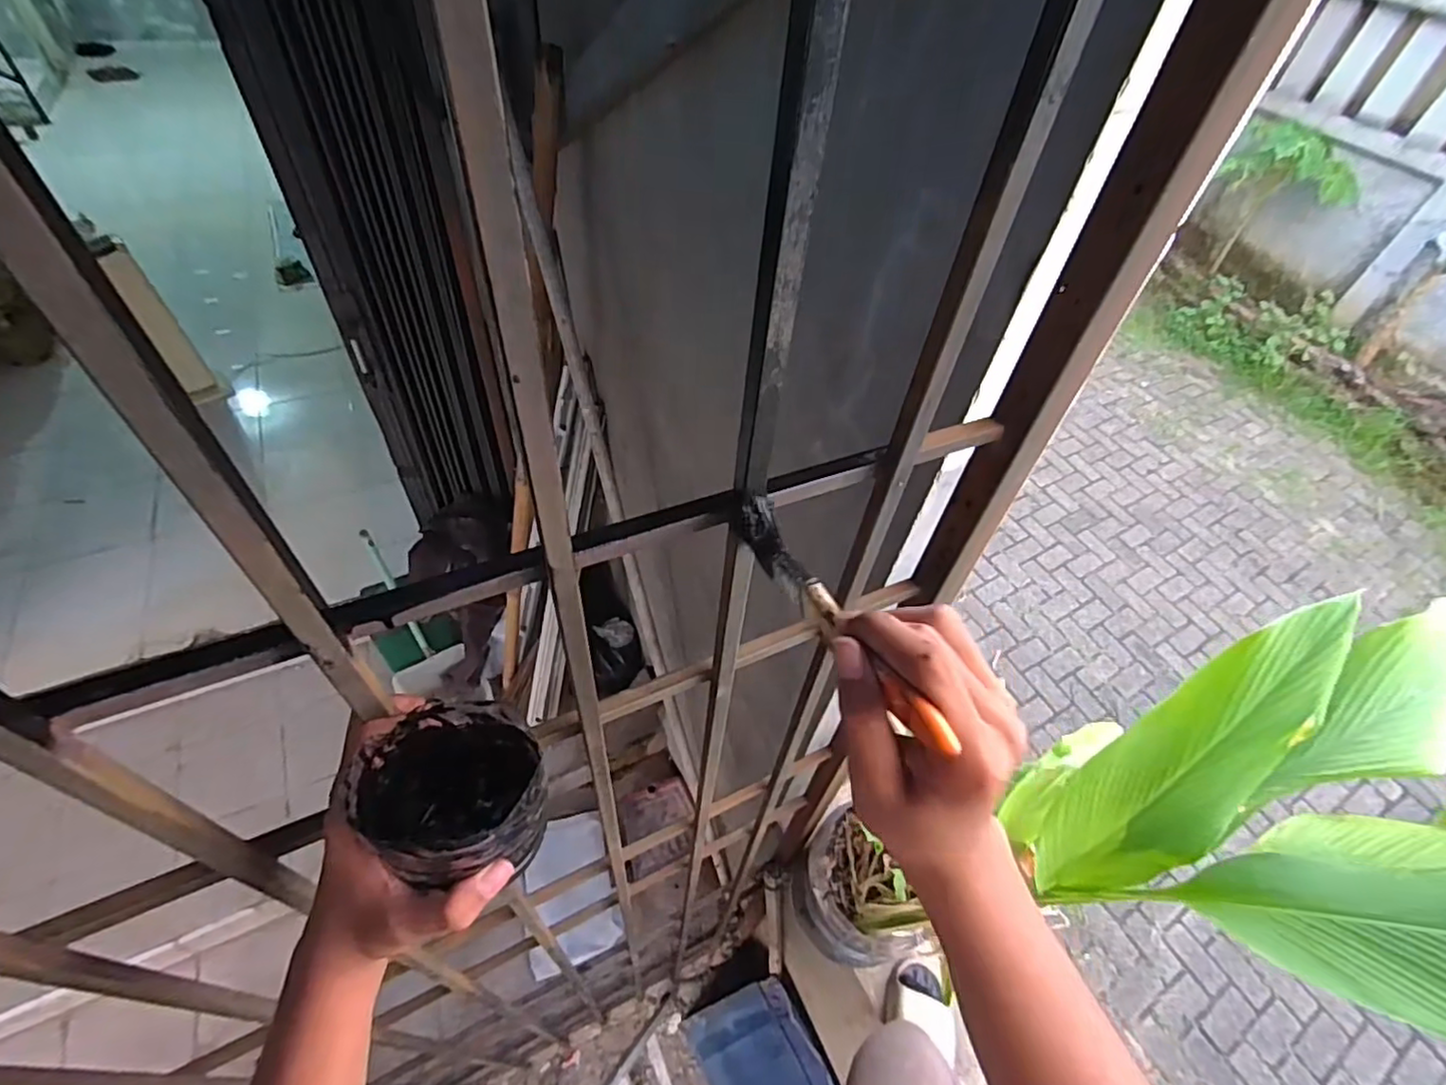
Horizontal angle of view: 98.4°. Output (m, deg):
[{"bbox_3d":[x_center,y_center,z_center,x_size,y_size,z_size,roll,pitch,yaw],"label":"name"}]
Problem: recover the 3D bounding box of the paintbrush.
[{"bbox_3d":[0.051,0.029,0.306,0.020,0.027,0.176,-15,38,-18],"label":"paintbrush"}]

